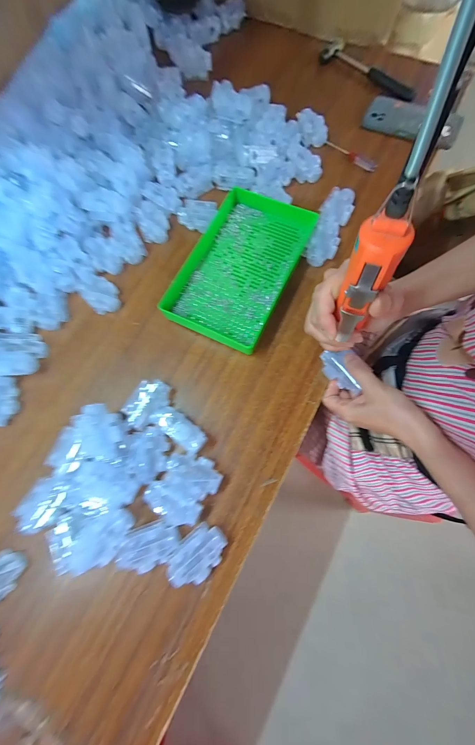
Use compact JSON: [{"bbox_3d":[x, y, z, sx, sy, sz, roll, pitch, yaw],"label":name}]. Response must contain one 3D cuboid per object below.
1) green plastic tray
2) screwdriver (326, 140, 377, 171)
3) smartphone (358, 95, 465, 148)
[{"bbox_3d":[0.001,-0.165,0.429,0.155,0.037,0.242,26,77,9],"label":"green plastic tray"},{"bbox_3d":[0.202,-0.388,0.490,0.018,0.008,0.100,-42,77,-9],"label":"screwdriver"},{"bbox_3d":[0.316,-0.459,0.502,0.163,0.016,0.078,23,86,11],"label":"smartphone"}]

